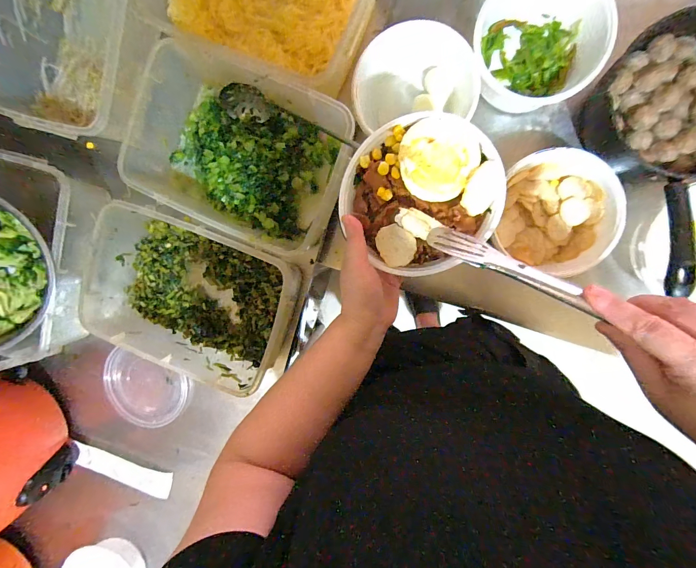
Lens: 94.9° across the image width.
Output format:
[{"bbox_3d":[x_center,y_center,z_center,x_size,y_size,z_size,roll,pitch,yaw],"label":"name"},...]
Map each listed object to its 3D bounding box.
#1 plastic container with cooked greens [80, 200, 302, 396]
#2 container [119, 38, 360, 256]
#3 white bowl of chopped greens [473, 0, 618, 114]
[{"bbox_3d":[-0.244,0.020,0.518,0.320,0.131,0.212,21,92,5],"label":"plastic container with cooked greens"},{"bbox_3d":[-0.179,-0.202,0.490,0.345,0.110,0.221,26,92,4],"label":"container"},{"bbox_3d":[0.265,-0.339,0.457,0.169,0.089,0.157,0,90,5],"label":"white bowl of chopped greens"}]

